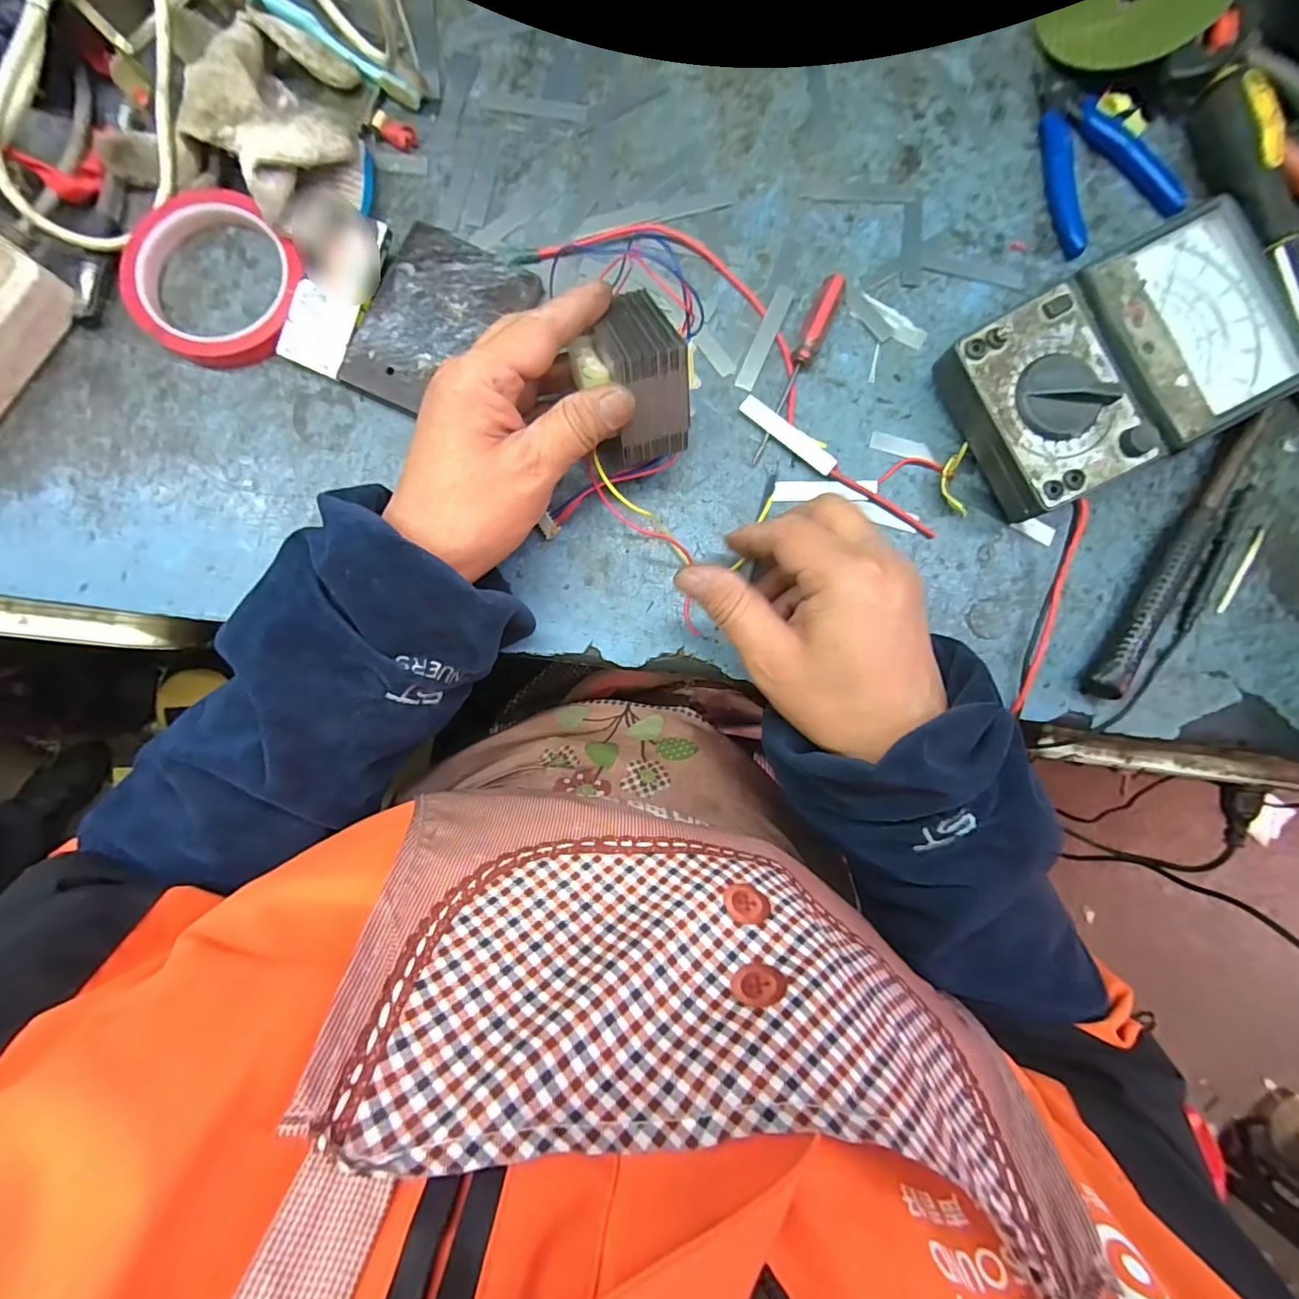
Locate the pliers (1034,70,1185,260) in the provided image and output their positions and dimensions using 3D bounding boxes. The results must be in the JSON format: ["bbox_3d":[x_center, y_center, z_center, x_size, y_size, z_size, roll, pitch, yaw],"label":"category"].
[{"bbox_3d":[0.288,-0.310,0.347,0.077,0.009,0.119,-8,88,-3],"label":"pliers"}]

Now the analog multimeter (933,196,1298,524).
[{"bbox_3d":[0.266,-0.159,0.317,0.171,0.050,0.111,-30,89,-3],"label":"analog multimeter"}]

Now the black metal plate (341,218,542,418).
[{"bbox_3d":[-0.120,-0.186,0.318,0.080,0.004,0.104,23,87,-3],"label":"black metal plate"}]

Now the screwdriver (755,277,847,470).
[{"bbox_3d":[0.089,-0.168,0.328,0.014,0.014,0.117,24,87,-1],"label":"screwdriver"}]

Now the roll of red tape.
[{"bbox_3d":[-0.248,-0.217,0.316,0.094,0.017,0.102,0,87,-2],"label":"roll of red tape"}]

